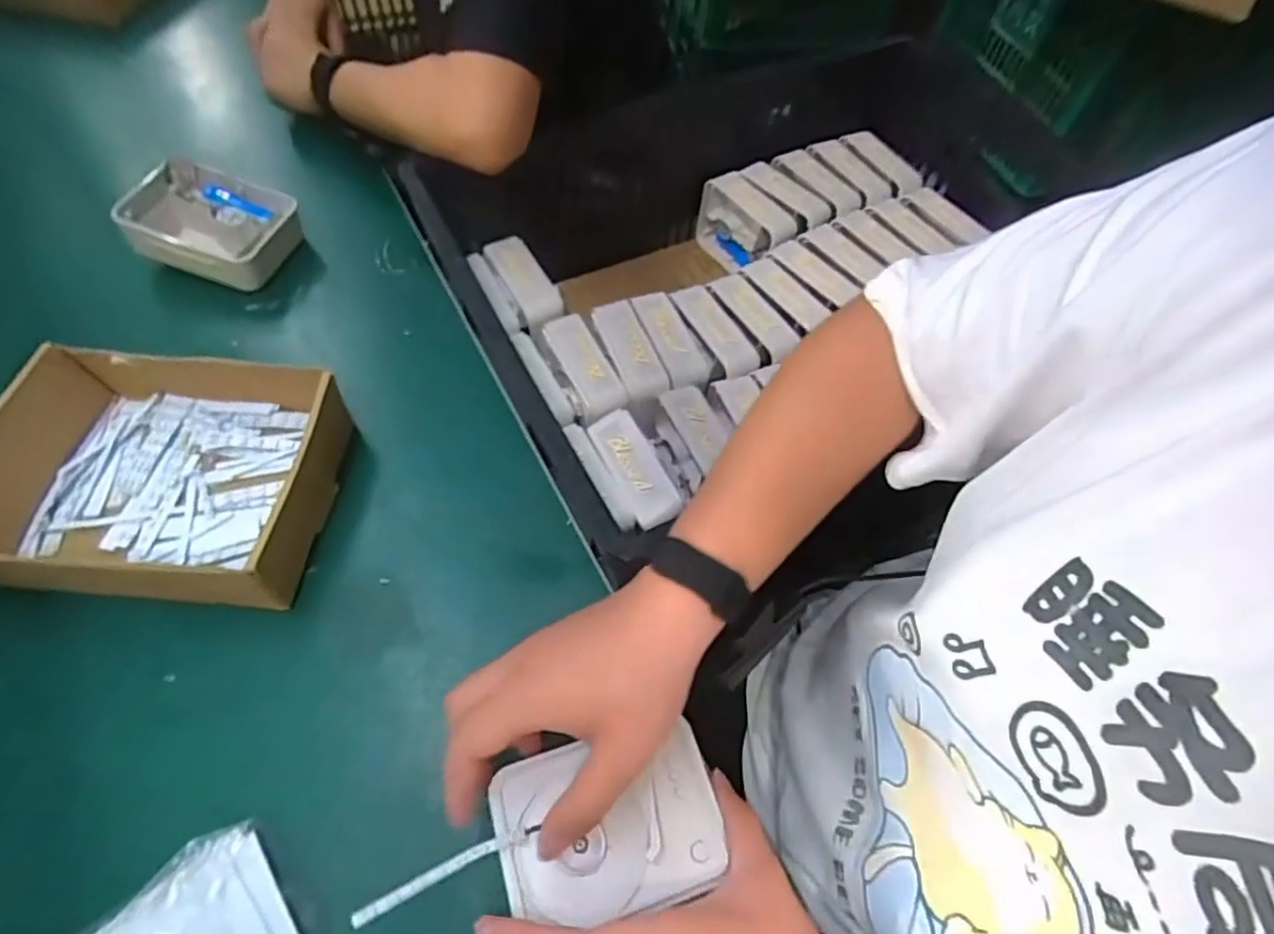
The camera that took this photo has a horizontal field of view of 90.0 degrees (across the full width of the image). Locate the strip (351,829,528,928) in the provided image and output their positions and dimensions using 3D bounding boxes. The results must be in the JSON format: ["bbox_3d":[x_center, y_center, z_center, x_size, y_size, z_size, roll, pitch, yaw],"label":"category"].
[{"bbox_3d":[-0.103,0.216,0.339,0.090,0.007,0.009,-12,59,-32],"label":"strip"}]

